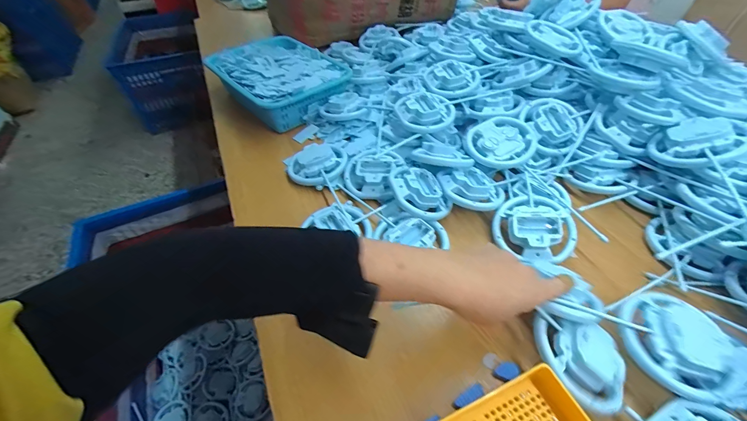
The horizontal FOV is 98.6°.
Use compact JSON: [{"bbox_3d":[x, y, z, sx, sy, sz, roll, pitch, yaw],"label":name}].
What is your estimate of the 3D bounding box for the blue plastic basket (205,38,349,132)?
[{"bbox_3d":[-0.213,-0.300,0.727,0.222,0.074,0.304,-32,55,-24],"label":"blue plastic basket"}]

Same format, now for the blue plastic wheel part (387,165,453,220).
[{"bbox_3d":[0.064,-0.031,0.489,0.076,0.041,0.105,-25,52,-20],"label":"blue plastic wheel part"}]

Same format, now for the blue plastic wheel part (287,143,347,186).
[{"bbox_3d":[-0.101,-0.082,0.568,0.106,0.035,0.095,-2,48,-1],"label":"blue plastic wheel part"}]

